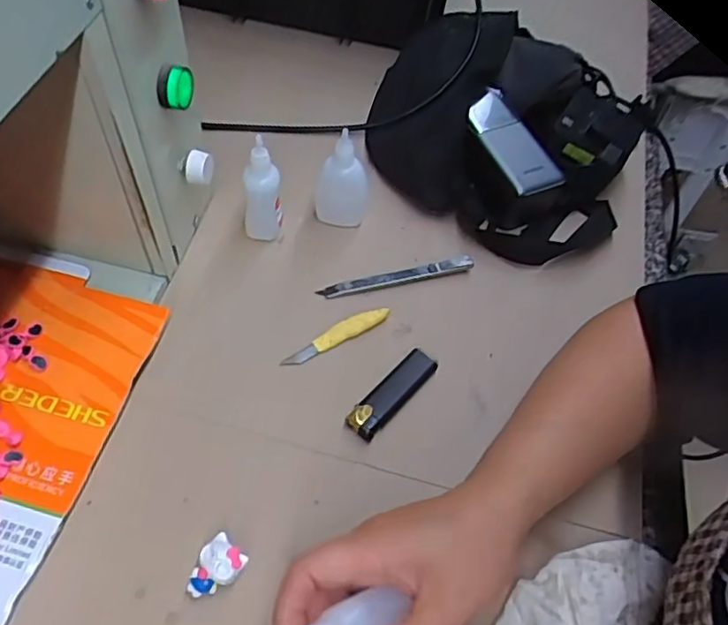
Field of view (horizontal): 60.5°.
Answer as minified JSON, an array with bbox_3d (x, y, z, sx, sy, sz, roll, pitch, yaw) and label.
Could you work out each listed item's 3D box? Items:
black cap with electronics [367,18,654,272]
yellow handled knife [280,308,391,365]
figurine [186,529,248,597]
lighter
[{"bbox_3d":[0.130,-0.183,0.597,0.243,0.059,0.270,22,57,10],"label":"black cap with electronics"},{"bbox_3d":[-0.020,0.018,0.477,0.090,0.010,0.013,-27,62,-21],"label":"yellow handled knife"},{"bbox_3d":[-0.088,0.153,0.371,0.025,0.021,0.034,36,60,19],"label":"figurine"},{"bbox_3d":[0.019,0.057,0.449,0.025,0.012,0.079,38,61,20],"label":"lighter"}]

